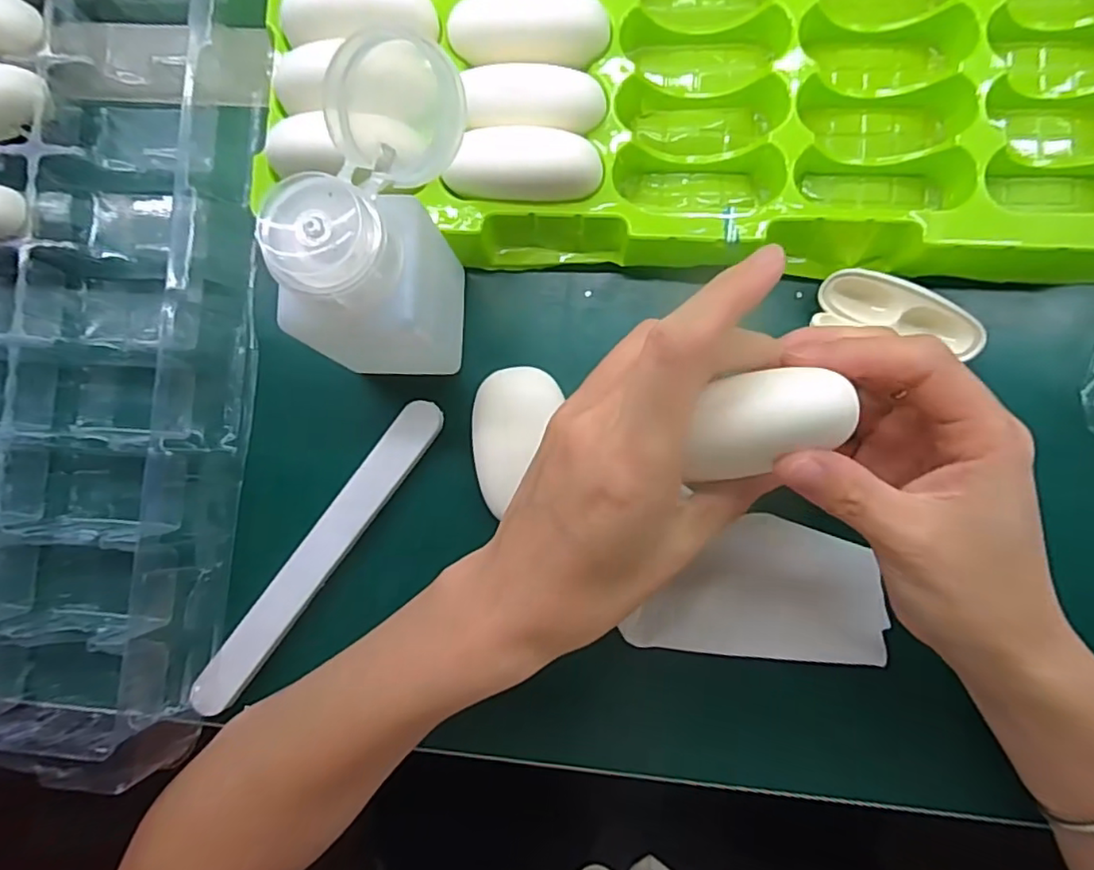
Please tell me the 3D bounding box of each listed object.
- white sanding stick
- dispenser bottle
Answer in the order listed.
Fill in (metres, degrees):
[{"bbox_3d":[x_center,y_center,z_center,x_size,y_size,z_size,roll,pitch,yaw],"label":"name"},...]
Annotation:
[{"bbox_3d":[-0.105,0.055,0.279,0.018,0.004,0.170,37,90,2],"label":"white sanding stick"},{"bbox_3d":[-0.056,-0.074,0.230,0.040,0.100,0.099,15,88,5],"label":"dispenser bottle"}]

